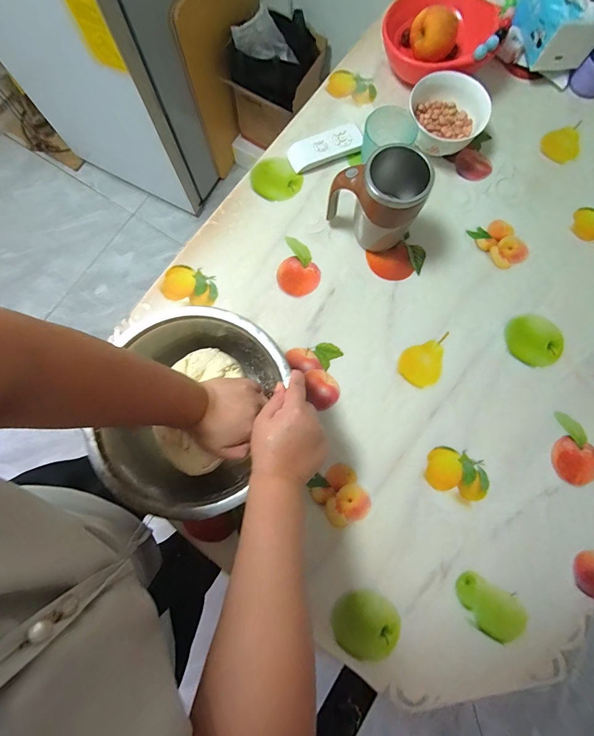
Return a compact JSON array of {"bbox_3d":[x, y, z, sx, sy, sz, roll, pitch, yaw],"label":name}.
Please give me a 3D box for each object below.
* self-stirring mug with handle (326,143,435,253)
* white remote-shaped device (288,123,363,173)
[{"bbox_3d":[0.109,-0.235,0.502,0.129,0.138,0.077,7,79,1],"label":"self-stirring mug with handle"},{"bbox_3d":[0.049,-0.378,0.595,0.127,0.020,0.053,-20,79,-4],"label":"white remote-shaped device"}]

